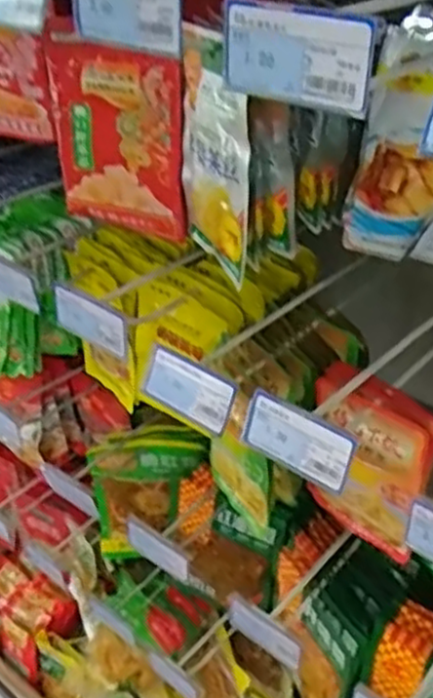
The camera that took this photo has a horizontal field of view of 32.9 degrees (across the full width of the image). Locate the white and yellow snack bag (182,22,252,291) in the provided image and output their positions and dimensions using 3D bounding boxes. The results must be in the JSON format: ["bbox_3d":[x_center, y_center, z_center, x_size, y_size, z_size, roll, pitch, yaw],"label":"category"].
[{"bbox_3d":[0.000,-0.126,0.502,0.018,0.153,0.103,-14,40,-14],"label":"white and yellow snack bag"}]

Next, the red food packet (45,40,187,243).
[{"bbox_3d":[-0.083,-0.164,0.573,0.125,0.133,0.032,22,45,28],"label":"red food packet"}]

